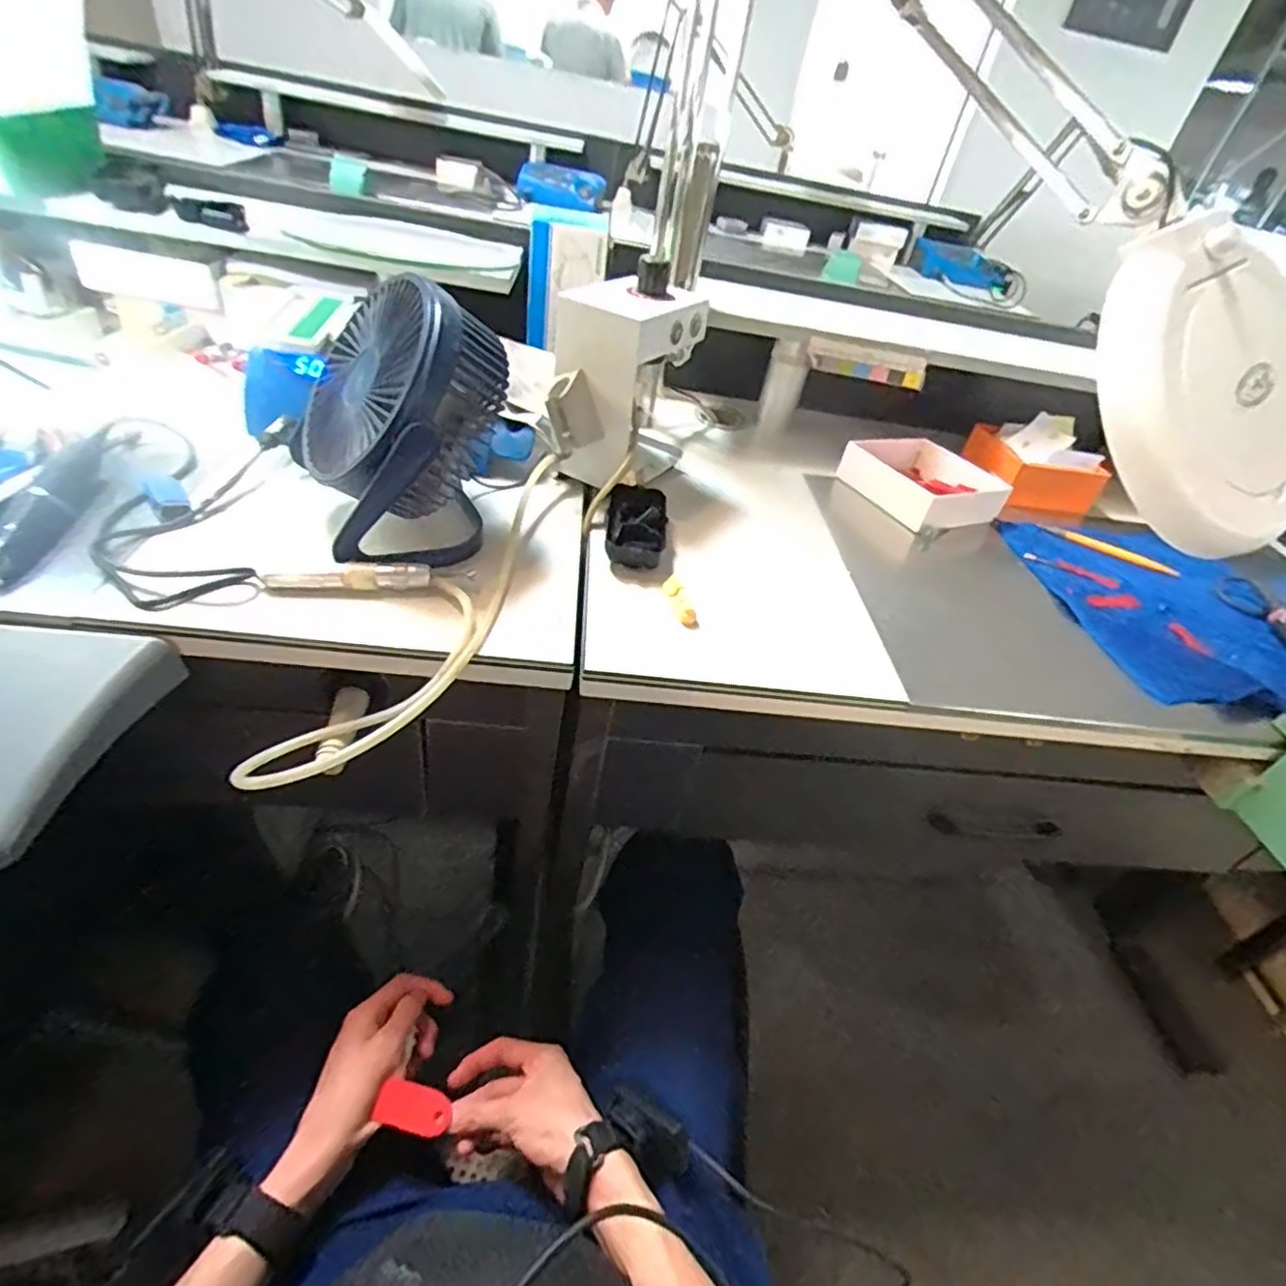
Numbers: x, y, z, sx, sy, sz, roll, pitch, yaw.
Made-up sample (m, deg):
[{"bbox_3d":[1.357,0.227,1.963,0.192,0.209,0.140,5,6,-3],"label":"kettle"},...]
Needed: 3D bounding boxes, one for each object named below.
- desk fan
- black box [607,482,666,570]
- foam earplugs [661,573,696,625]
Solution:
[{"bbox_3d":[-0.188,-0.164,0.524,0.147,0.185,0.166,-13,46,-28],"label":"desk fan"},{"bbox_3d":[-0.006,-0.101,0.590,0.050,0.031,0.101,9,39,-4],"label":"black box"},{"bbox_3d":[0.029,-0.035,0.535,0.016,0.010,0.049,-5,42,-20],"label":"foam earplugs"}]

